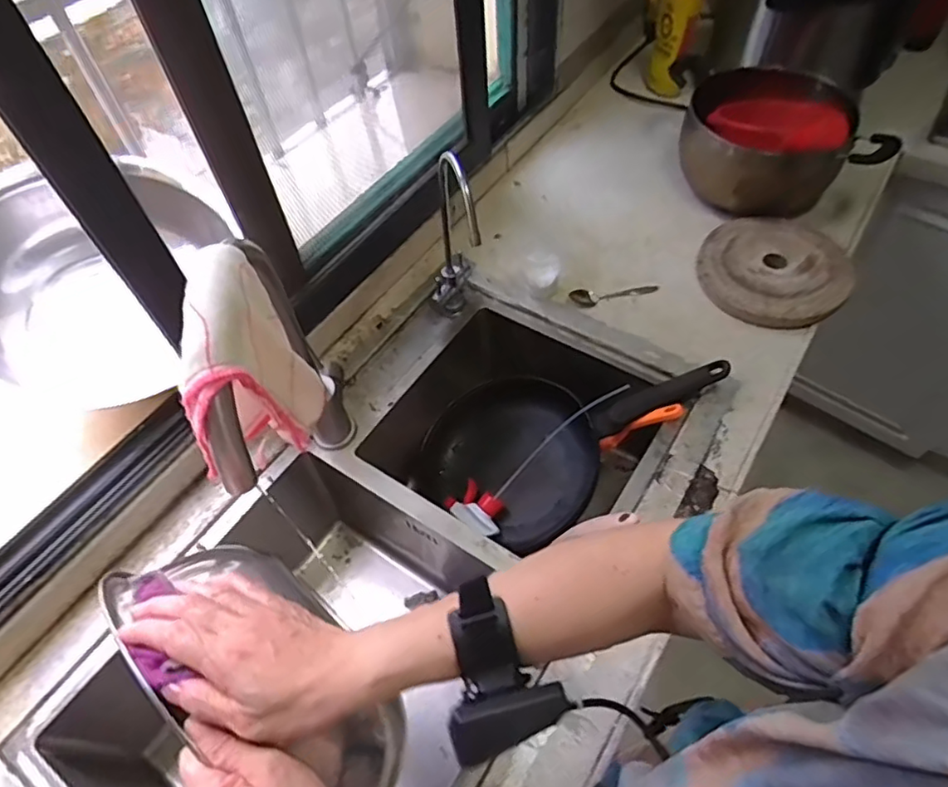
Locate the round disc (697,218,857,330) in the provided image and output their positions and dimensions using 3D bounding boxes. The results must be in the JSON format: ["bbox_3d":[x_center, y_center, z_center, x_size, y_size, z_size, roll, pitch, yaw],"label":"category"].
[{"bbox_3d":[0.449,-0.190,0.919,0.218,0.032,0.218,-2,56,3],"label":"round disc"}]

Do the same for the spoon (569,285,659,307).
[{"bbox_3d":[0.208,-0.152,0.910,0.132,0.017,0.027,-13,56,-4],"label":"spoon"}]

